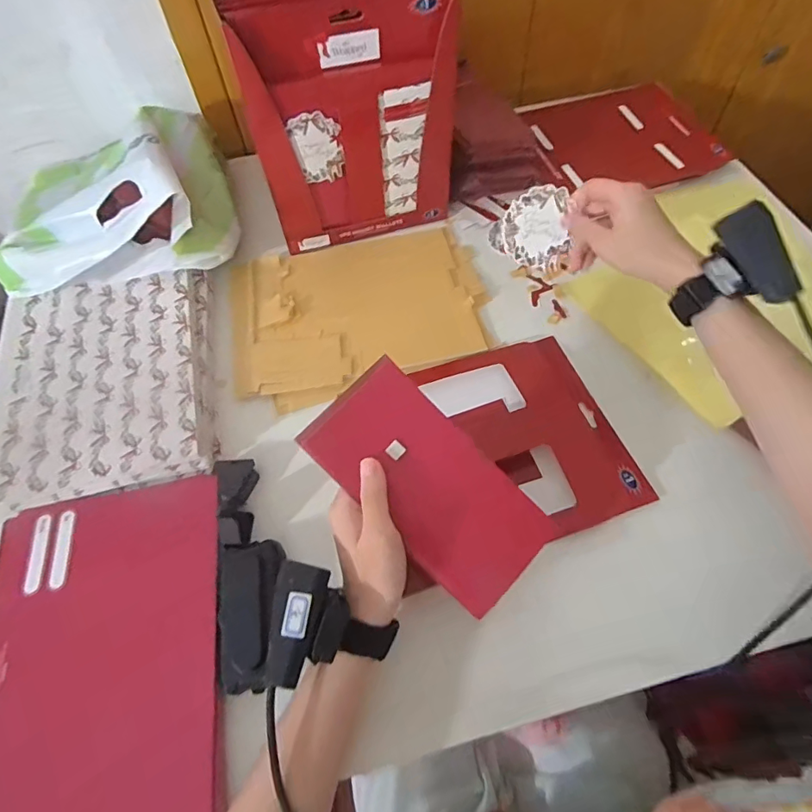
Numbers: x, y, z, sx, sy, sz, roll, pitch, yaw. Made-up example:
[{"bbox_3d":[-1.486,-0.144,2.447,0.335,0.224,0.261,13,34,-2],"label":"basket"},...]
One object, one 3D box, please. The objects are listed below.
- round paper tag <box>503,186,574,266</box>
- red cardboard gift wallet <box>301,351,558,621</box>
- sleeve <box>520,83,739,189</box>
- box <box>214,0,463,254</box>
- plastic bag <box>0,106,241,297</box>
[{"bbox_3d":[0.116,-0.162,0.444,0.055,0.066,0.004,-5,26,5],"label":"round paper tag"},{"bbox_3d":[0.018,0.056,0.351,0.178,0.007,0.088,46,77,0],"label":"red cardboard gift wallet"},{"bbox_3d":[0.286,-0.367,0.675,0.209,0.027,0.199,-19,63,-5],"label":"sleeve"},{"bbox_3d":[-0.074,-0.356,0.545,0.201,0.255,0.215,-15,59,-6],"label":"box"},{"bbox_3d":[-0.321,-0.226,0.552,0.238,0.125,0.244,-9,58,-2],"label":"plastic bag"}]

